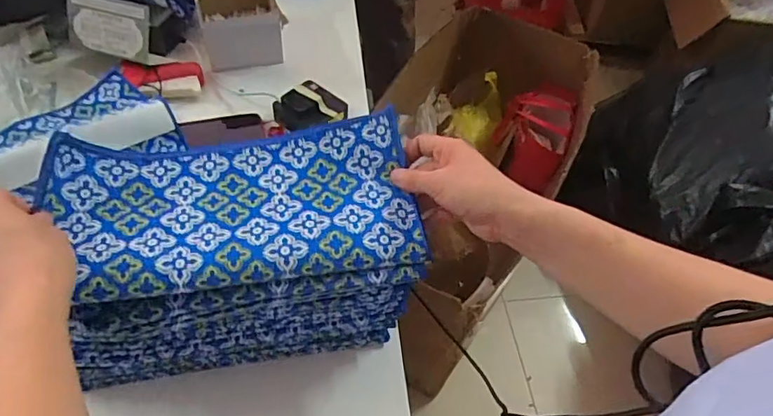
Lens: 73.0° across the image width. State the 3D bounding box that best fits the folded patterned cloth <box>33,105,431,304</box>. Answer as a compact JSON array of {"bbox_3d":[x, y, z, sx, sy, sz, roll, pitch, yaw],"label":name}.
[{"bbox_3d":[-0.118,-0.008,0.421,0.279,0.037,0.140,-7,54,-11],"label":"folded patterned cloth"}]

